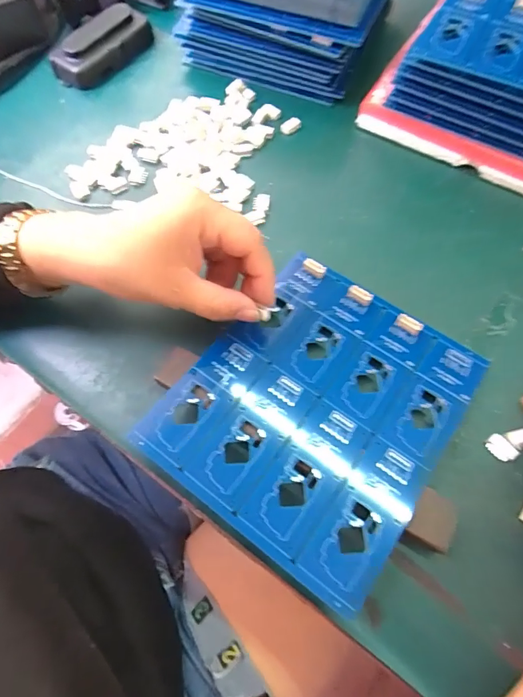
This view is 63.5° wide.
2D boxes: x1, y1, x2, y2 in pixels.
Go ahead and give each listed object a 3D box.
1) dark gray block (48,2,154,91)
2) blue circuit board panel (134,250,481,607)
[{"bbox_3d":[-0.155,-0.300,0.418,0.050,0.033,0.103,34,72,15],"label":"dark gray block"},{"bbox_3d":[0.038,0.034,0.274,0.160,0.005,0.185,33,65,15],"label":"blue circuit board panel"}]

